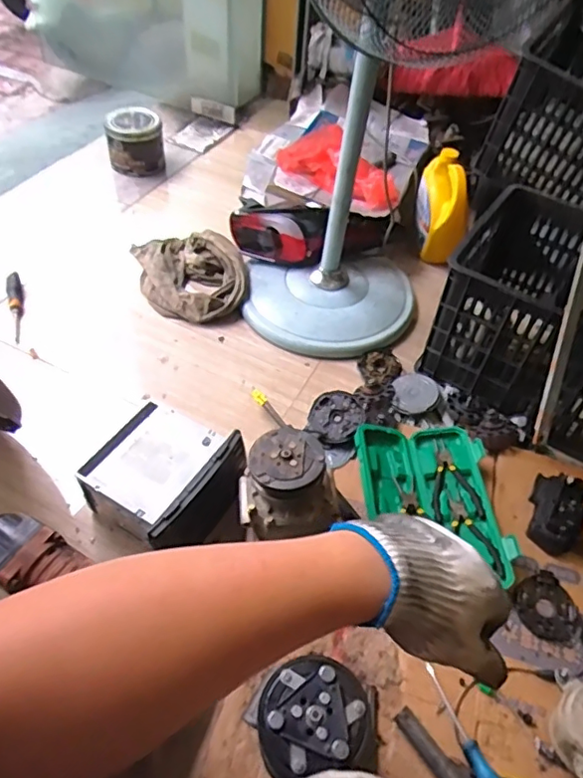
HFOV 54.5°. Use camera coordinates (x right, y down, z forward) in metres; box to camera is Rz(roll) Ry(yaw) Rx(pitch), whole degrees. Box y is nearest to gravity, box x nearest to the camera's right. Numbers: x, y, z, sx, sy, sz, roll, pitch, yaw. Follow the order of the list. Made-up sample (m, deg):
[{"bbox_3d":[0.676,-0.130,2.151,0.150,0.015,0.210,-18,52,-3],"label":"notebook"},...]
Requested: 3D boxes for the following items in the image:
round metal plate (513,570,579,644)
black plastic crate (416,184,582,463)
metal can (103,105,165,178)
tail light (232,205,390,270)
[{"bbox_3d":[0.384,0.328,0.847,0.087,0.008,0.094,3,50,-3],"label":"round metal plate"},{"bbox_3d":[0.541,-0.122,1.052,0.482,0.256,0.408,28,53,17],"label":"black plastic crate"},{"bbox_3d":[-0.461,-0.718,1.684,0.157,0.162,0.172,-8,51,-12],"label":"metal can"},{"bbox_3d":[0.039,-0.342,1.269,0.351,0.113,0.109,4,50,-2],"label":"tail light"}]

